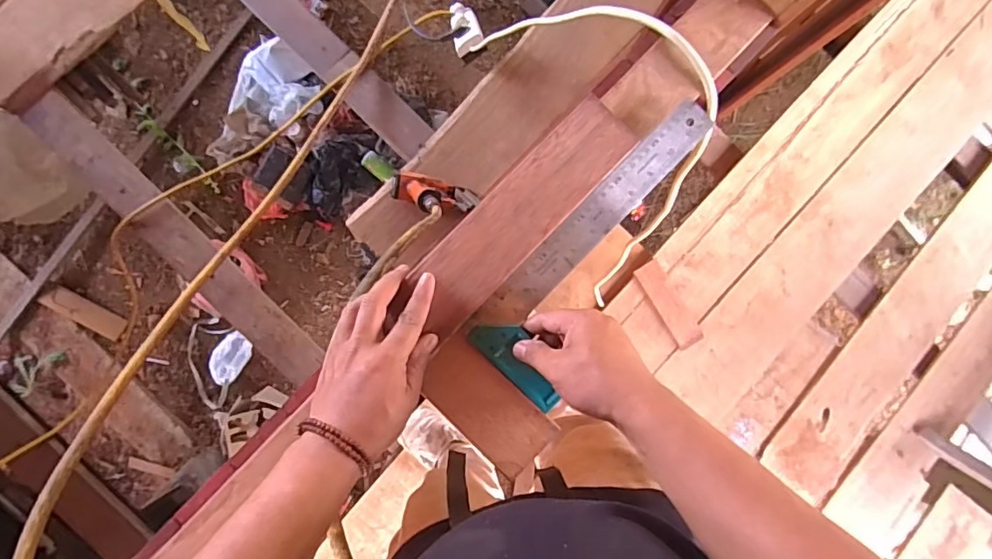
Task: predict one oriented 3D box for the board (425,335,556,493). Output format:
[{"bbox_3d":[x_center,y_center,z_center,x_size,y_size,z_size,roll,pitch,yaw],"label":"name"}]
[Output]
[{"bbox_3d":[-0.010,0.116,0.482,0.068,0.016,0.130,-44,91,-5],"label":"board"}]

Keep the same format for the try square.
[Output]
[{"bbox_3d":[0.100,-0.033,0.488,0.096,0.011,0.304,39,87,-7],"label":"try square"}]

